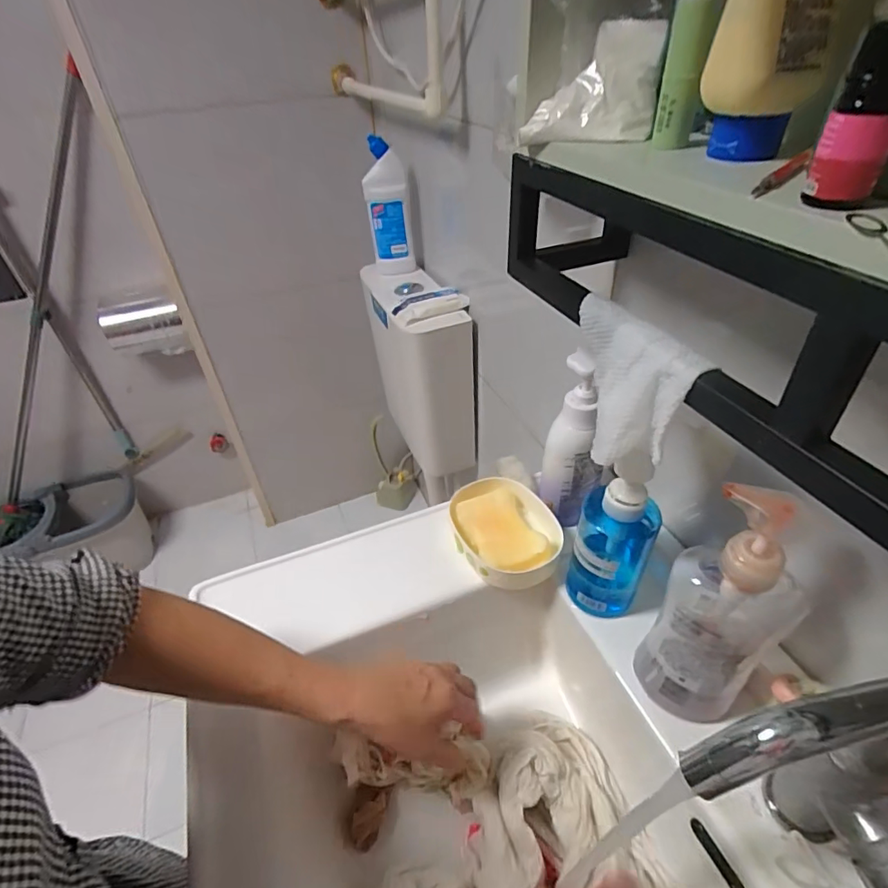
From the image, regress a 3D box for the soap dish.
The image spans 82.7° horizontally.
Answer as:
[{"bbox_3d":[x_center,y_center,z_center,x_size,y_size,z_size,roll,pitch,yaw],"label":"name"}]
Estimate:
[{"bbox_3d":[0.069,0.099,0.575,0.114,0.032,0.142,-16,42,-13],"label":"soap dish"}]

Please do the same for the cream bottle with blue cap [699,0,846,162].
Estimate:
[{"bbox_3d":[0.171,-0.206,0.264,0.053,0.094,0.050,19,46,24],"label":"cream bottle with blue cap"}]

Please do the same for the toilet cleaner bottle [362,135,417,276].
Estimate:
[{"bbox_3d":[-0.112,-0.463,1.013,0.086,0.236,0.067,-10,41,-7],"label":"toilet cleaner bottle"}]

